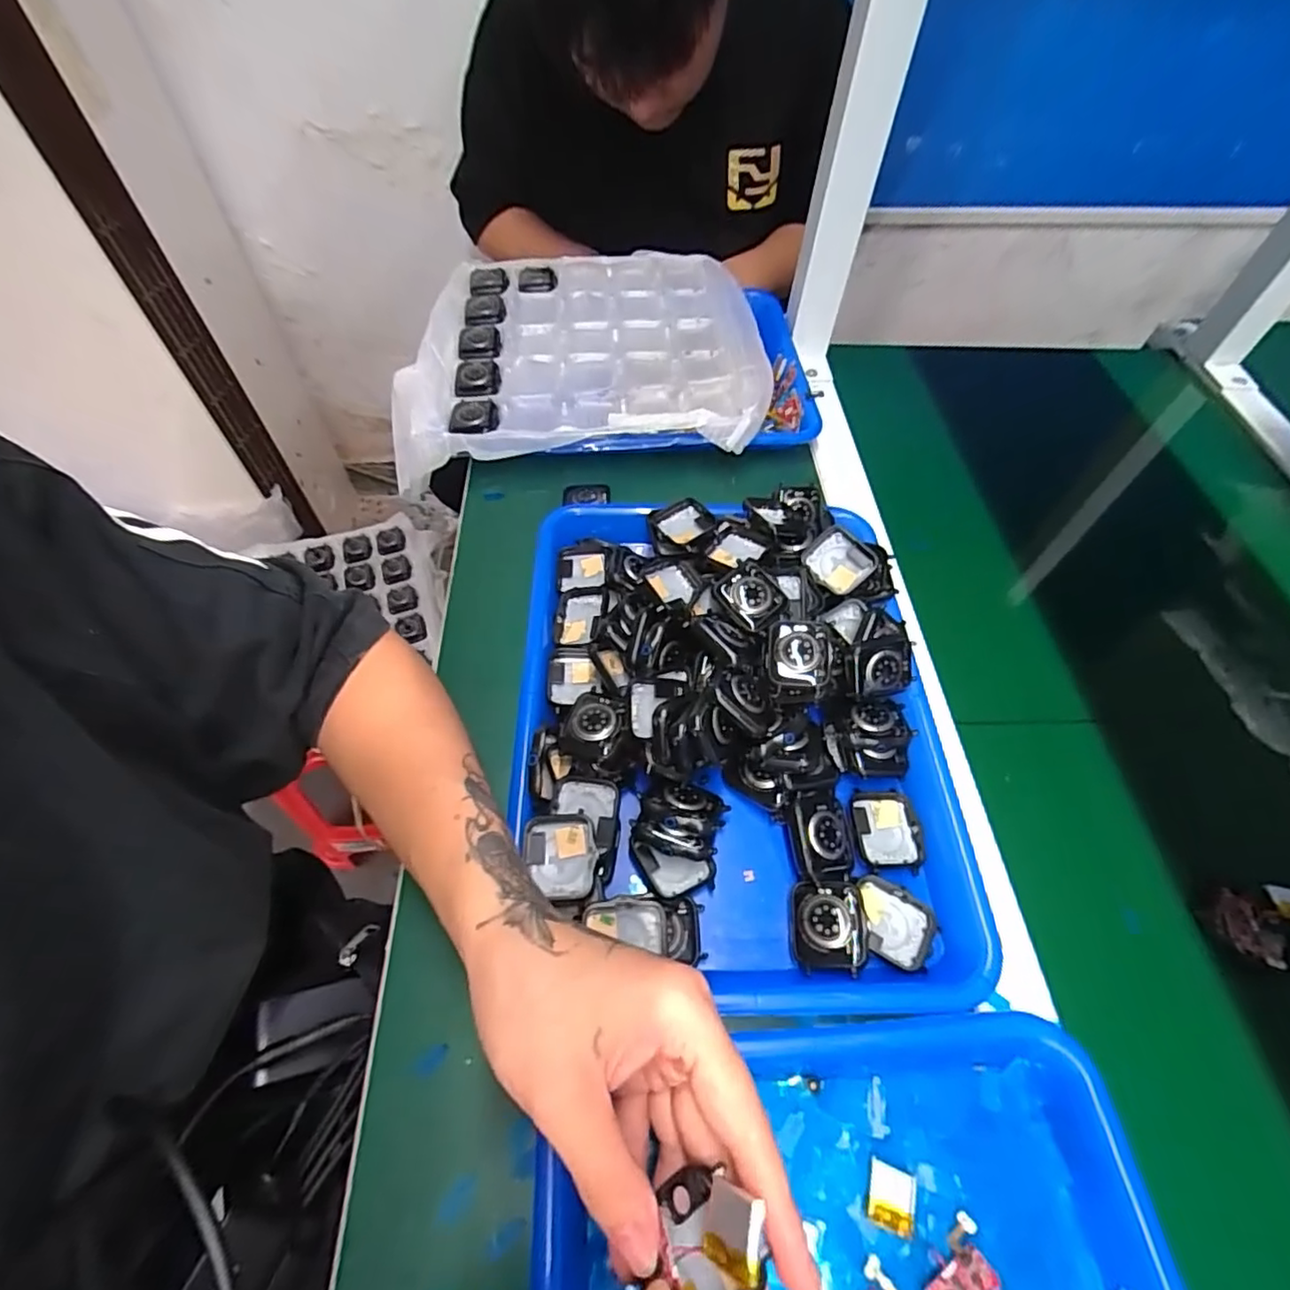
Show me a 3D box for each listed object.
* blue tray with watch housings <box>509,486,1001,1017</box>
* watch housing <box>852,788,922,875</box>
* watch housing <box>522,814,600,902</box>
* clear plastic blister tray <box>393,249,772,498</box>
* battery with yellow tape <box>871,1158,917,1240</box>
[{"bbox_3d":[0.050,0.033,0.374,0.249,0.056,0.324,-1,57,-1],"label":"blue tray with watch housings"},{"bbox_3d":[0.138,0.106,0.352,0.036,0.010,0.044,2,57,1],"label":"watch housing"},{"bbox_3d":[-0.045,0.112,0.324,0.038,0.014,0.041,0,57,0],"label":"watch housing"},{"bbox_3d":[-0.062,-0.282,0.583,0.329,0.033,0.305,-5,57,-3],"label":"clear plastic blister tray"},{"bbox_3d":[0.106,0.237,0.264,0.019,0.006,0.022,15,58,9],"label":"battery with yellow tape"}]

